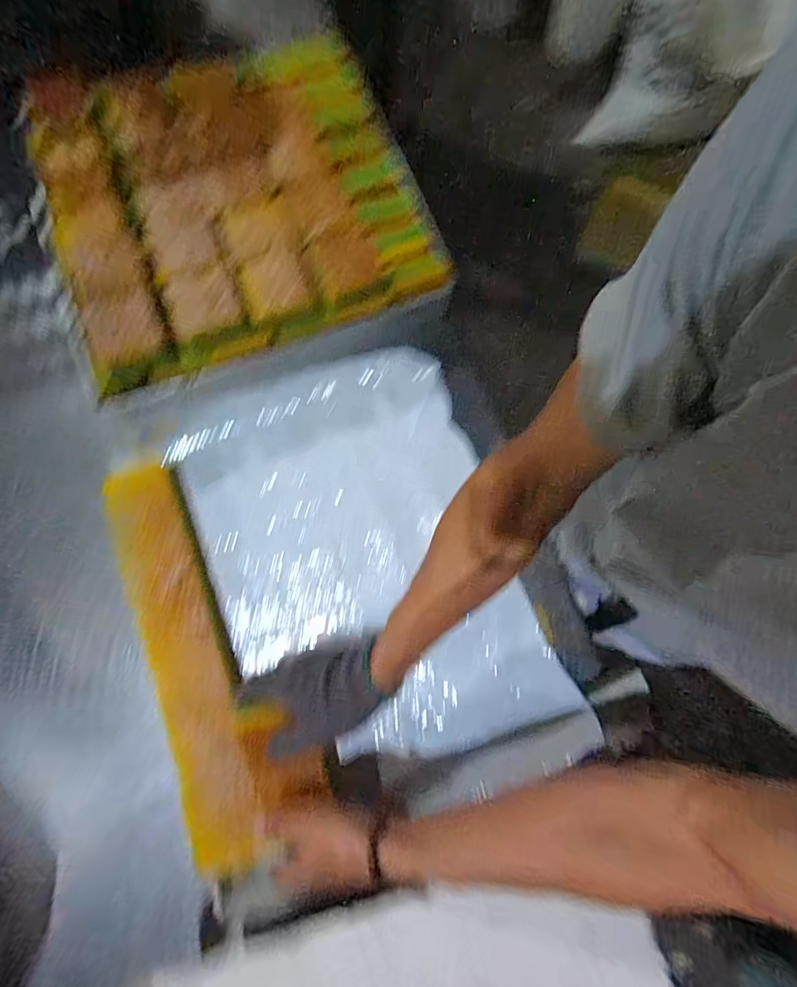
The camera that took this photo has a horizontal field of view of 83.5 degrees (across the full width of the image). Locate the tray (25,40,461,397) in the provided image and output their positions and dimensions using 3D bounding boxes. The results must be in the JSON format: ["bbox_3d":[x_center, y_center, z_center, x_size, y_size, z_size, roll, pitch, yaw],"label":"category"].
[{"bbox_3d":[-0.205,-0.381,0.555,0.421,0.088,0.430,-20,78,-5],"label":"tray"}]

